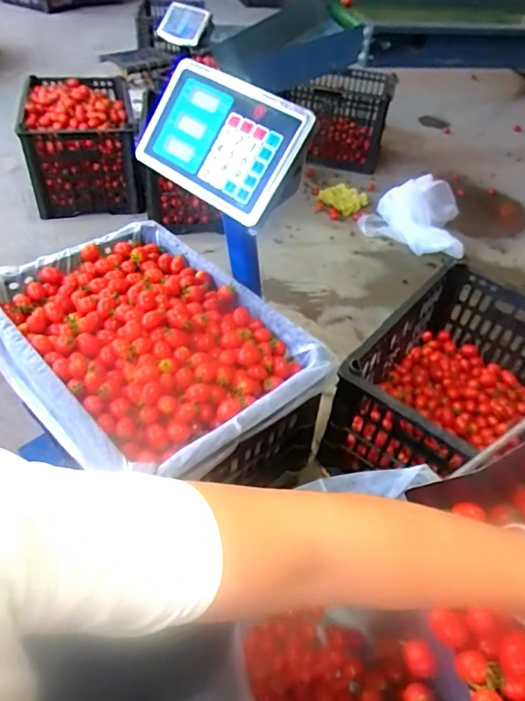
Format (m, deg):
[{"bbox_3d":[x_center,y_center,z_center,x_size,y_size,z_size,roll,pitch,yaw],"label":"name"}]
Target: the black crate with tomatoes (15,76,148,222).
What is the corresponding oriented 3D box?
[{"bbox_3d":[-0.611,-0.708,1.663,0.335,0.285,0.499,-9,47,-15],"label":"black crate with tomatoes"}]

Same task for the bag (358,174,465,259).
[{"bbox_3d":[0.548,-0.470,1.660,0.363,0.135,0.271,29,49,21],"label":"bag"}]

